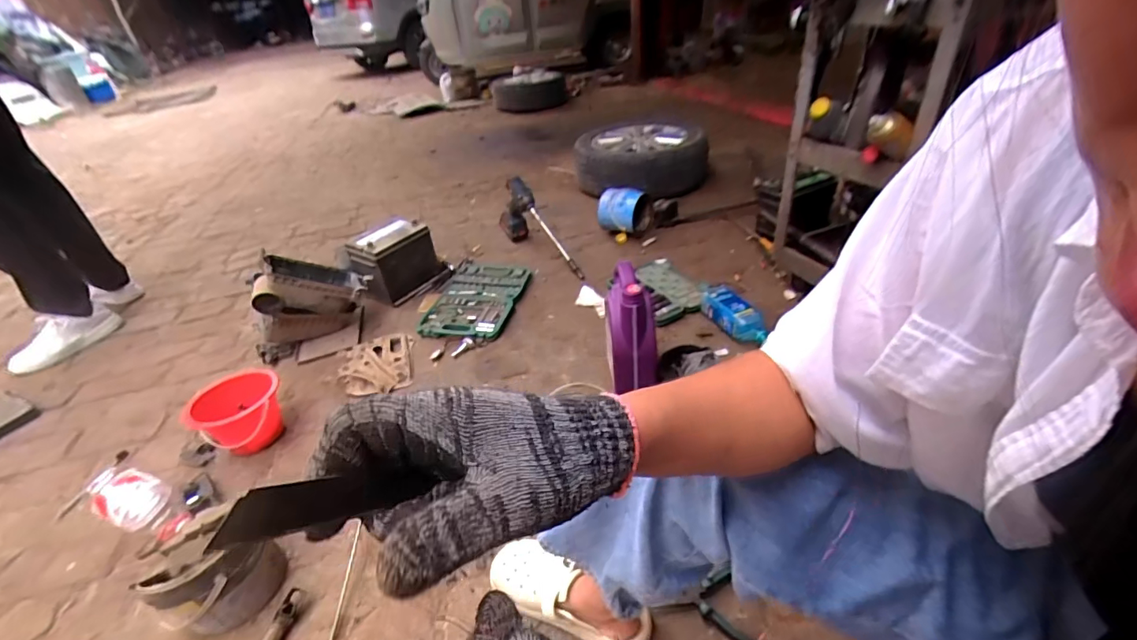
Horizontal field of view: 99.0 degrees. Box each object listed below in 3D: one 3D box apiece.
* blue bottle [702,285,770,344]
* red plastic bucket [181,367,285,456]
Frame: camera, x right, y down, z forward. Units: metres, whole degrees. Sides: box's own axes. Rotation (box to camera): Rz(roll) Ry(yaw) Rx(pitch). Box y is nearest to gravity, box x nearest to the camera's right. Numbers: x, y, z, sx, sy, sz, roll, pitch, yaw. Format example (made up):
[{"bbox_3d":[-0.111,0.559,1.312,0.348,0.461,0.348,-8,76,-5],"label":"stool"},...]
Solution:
[{"bbox_3d":[0.433,-0.014,1.285,0.074,0.079,0.212,-19,37,-18],"label":"blue bottle"},{"bbox_3d":[-0.692,0.196,1.032,0.133,0.119,0.173,24,45,36],"label":"red plastic bucket"}]

